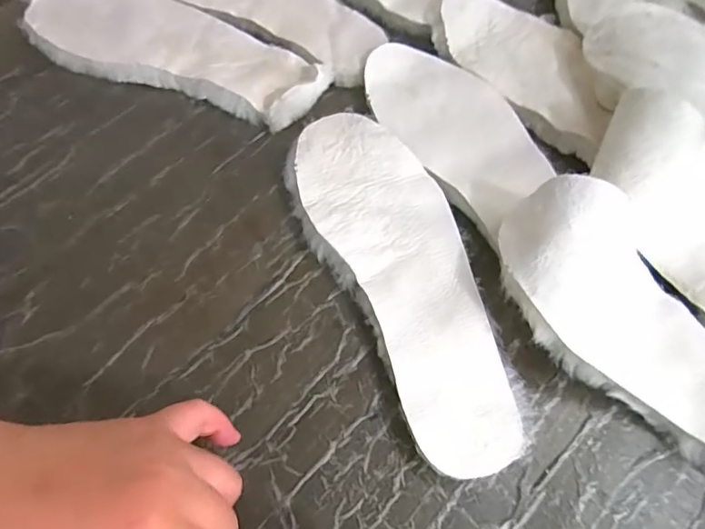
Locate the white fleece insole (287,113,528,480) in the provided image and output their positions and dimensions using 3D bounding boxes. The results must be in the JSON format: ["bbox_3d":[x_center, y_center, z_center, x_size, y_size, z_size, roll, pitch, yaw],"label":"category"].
[{"bbox_3d":[0.036,0.002,0.360,0.093,0.017,0.265,-24,65,-9],"label":"white fleece insole"}]

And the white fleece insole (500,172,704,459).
[{"bbox_3d":[0.187,0.051,0.309,0.236,0.035,0.096,44,73,8],"label":"white fleece insole"}]

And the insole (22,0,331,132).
[{"bbox_3d":[-0.157,-0.185,0.459,0.281,0.021,0.094,23,67,13],"label":"insole"}]

